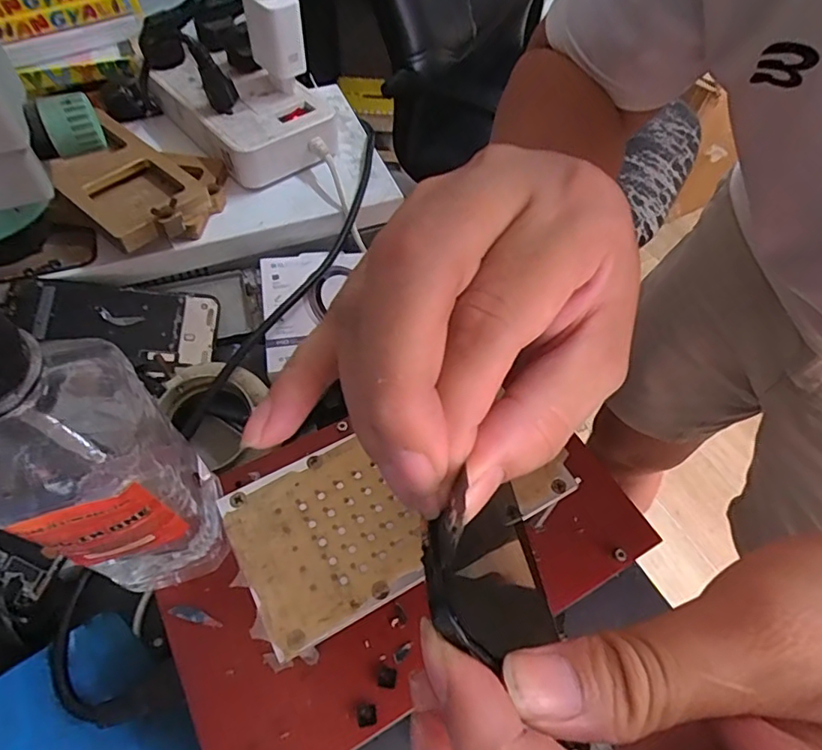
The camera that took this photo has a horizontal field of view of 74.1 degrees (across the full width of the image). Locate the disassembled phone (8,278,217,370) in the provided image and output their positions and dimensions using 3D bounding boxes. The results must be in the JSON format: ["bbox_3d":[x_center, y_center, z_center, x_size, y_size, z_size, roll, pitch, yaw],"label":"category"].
[{"bbox_3d":[-0.222,-0.039,0.408,0.141,0.010,0.060,8,70,-9],"label":"disassembled phone"}]

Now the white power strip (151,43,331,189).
[{"bbox_3d":[-0.153,-0.243,0.495,0.105,0.042,0.178,-37,65,-23],"label":"white power strip"}]

